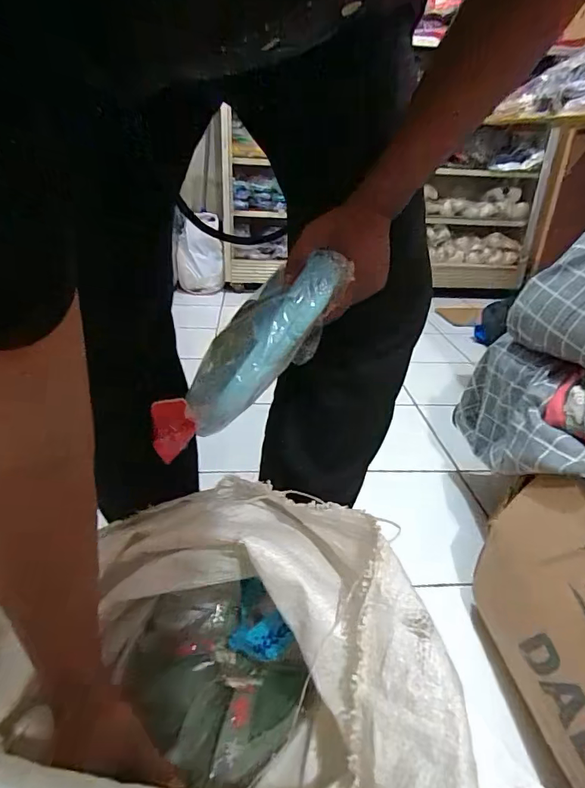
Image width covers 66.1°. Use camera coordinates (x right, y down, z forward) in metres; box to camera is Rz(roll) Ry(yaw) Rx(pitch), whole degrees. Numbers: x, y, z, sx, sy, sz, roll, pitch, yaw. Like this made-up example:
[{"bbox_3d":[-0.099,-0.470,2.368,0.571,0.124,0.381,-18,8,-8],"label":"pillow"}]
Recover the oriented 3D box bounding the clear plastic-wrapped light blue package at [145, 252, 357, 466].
[{"bbox_3d":[-0.041,-0.035,0.401,0.224,0.065,0.051,-46,40,0],"label":"clear plastic-wrapped light blue package"}]

